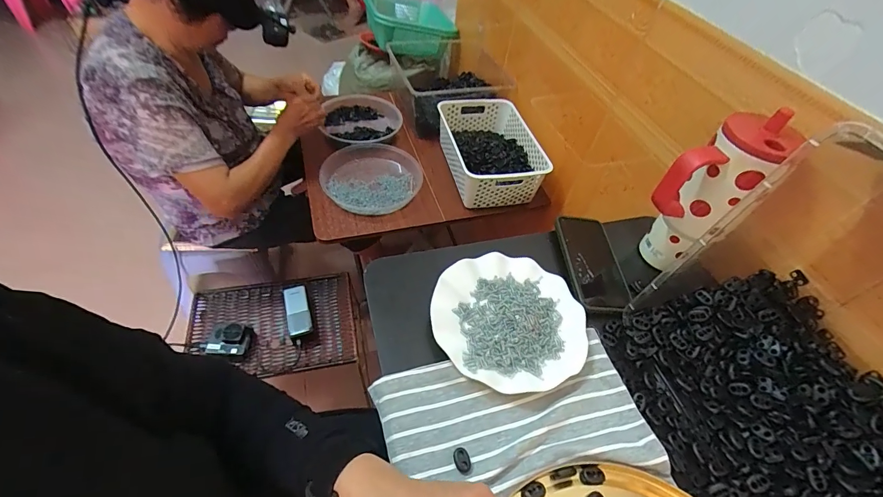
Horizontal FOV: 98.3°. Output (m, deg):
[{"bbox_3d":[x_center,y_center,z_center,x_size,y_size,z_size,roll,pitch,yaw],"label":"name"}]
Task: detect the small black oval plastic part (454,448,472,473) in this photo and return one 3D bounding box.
[{"bbox_3d":[0.020,0.206,0.371,0.016,0.005,0.021,-4,51,-10],"label":"small black oval plastic part"}]

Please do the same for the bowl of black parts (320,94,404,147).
[{"bbox_3d":[-0.227,-0.346,1.077,0.220,0.071,0.252,-4,51,-10],"label":"bowl of black parts"}]

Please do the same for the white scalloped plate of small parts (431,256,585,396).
[{"bbox_3d":[0.081,0.085,0.466,0.178,0.021,0.174,3,50,-4],"label":"white scalloped plate of small parts"}]

